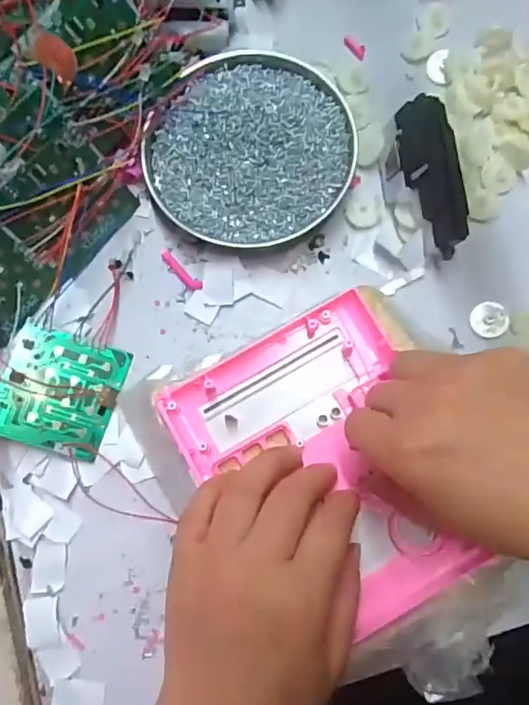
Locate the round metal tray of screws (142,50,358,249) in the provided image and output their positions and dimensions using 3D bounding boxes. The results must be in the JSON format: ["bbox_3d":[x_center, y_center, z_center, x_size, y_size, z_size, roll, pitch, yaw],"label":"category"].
[{"bbox_3d":[-0.010,-0.135,0.352,0.132,0.021,0.130,0,80,2],"label":"round metal tray of screws"}]

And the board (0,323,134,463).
[{"bbox_3d":[-0.128,0.025,0.332,0.069,0.006,0.070,19,79,-14],"label":"board"}]

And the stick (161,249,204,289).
[{"bbox_3d":[-0.055,-0.054,0.353,0.037,0.004,0.009,44,85,7],"label":"stick"}]

